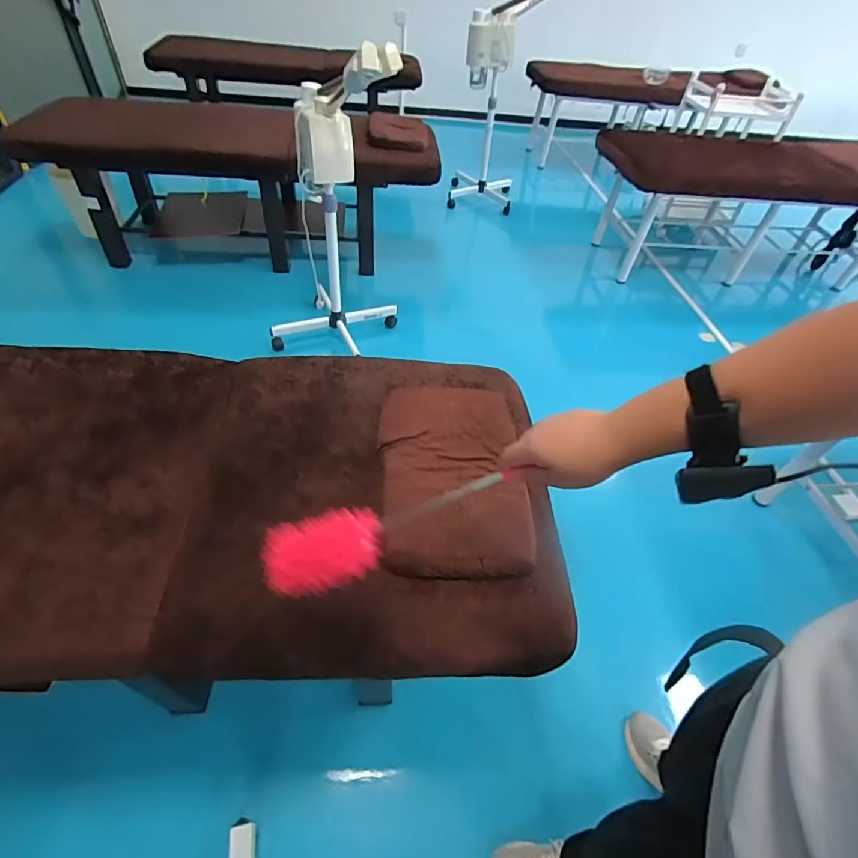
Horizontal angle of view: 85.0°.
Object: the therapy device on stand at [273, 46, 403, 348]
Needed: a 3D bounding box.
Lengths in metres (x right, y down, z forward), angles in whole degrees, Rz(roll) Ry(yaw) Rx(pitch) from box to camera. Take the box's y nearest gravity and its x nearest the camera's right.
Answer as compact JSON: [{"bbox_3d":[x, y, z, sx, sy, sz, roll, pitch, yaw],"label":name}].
[{"bbox_3d":[-0.341,-0.712,1.595,0.469,0.977,0.404,5,47,-1],"label":"therapy device on stand"}]

